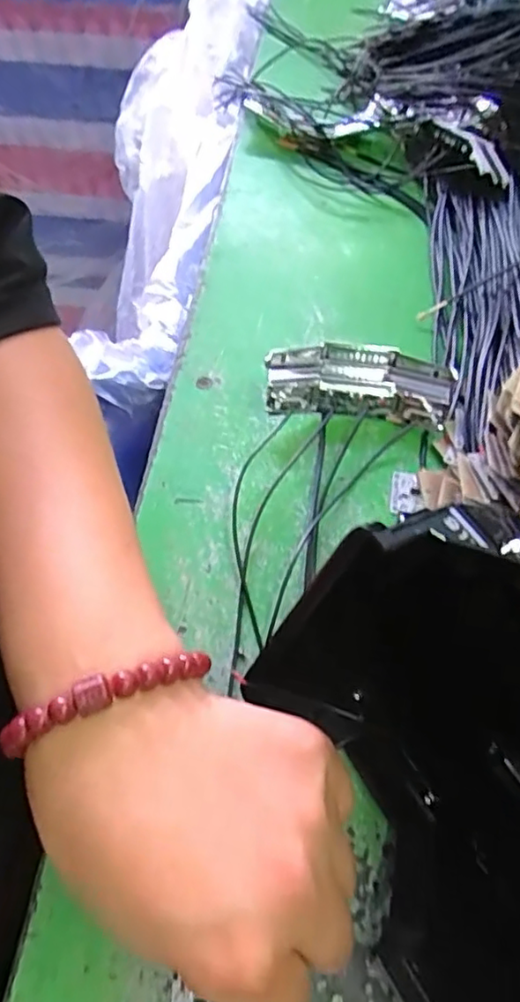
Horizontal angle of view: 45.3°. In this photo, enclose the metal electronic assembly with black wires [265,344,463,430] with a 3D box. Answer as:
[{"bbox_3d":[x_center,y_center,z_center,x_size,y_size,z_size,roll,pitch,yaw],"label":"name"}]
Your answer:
[{"bbox_3d":[0.053,-0.062,0.339,0.097,0.029,0.037,5,57,2],"label":"metal electronic assembly with black wires"}]

